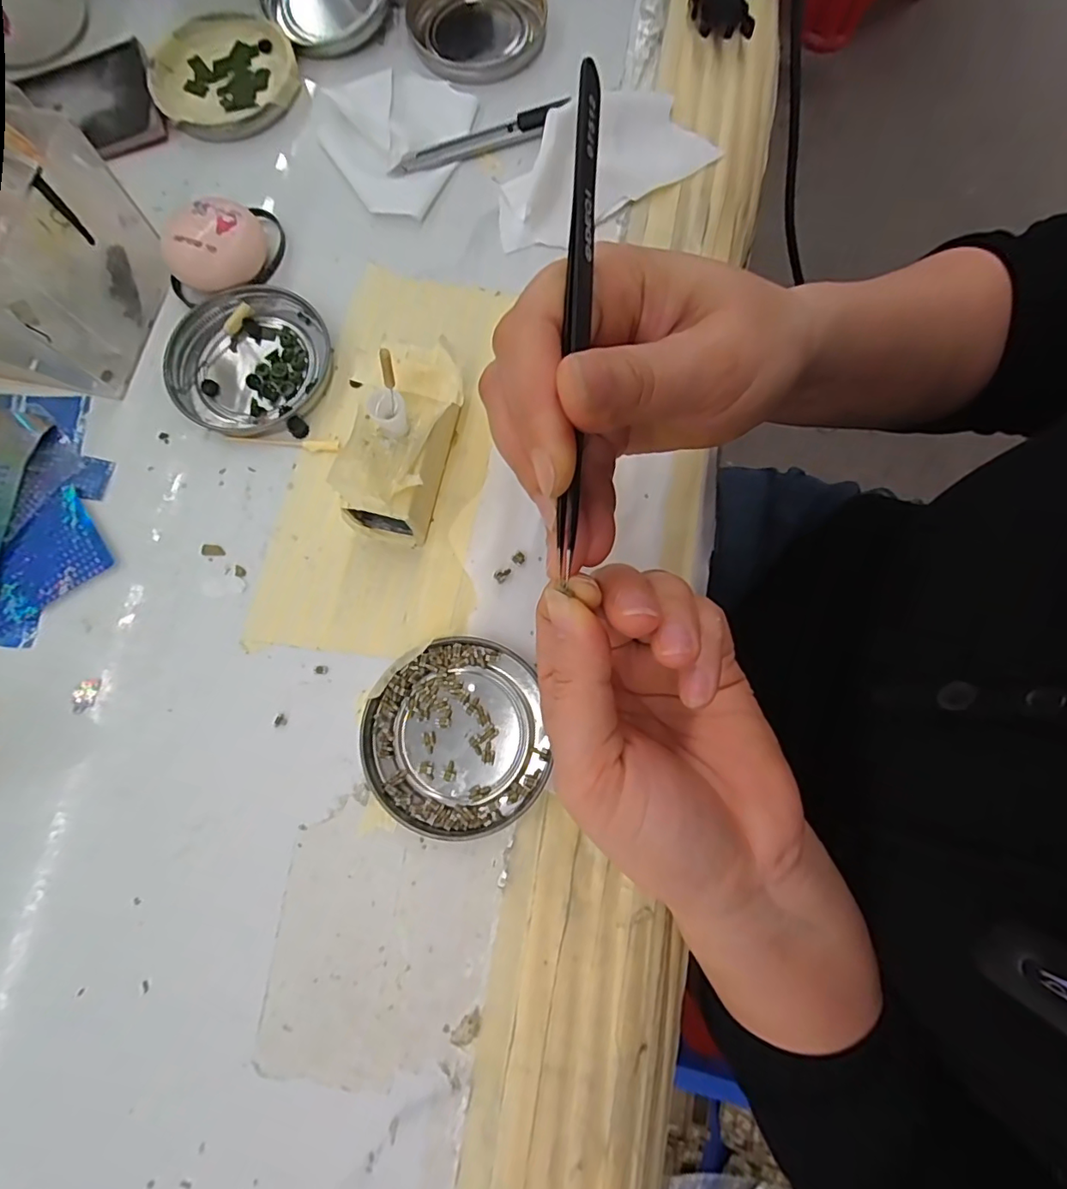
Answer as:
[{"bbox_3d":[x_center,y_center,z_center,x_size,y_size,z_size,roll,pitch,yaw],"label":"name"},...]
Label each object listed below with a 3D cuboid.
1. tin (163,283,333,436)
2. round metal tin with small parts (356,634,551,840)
[{"bbox_3d":[-0.142,-0.117,0.268,0.078,0.009,0.074,0,78,1],"label":"tin"},{"bbox_3d":[-0.034,0.059,0.229,0.075,0.010,0.078,0,78,1],"label":"round metal tin with small parts"}]

